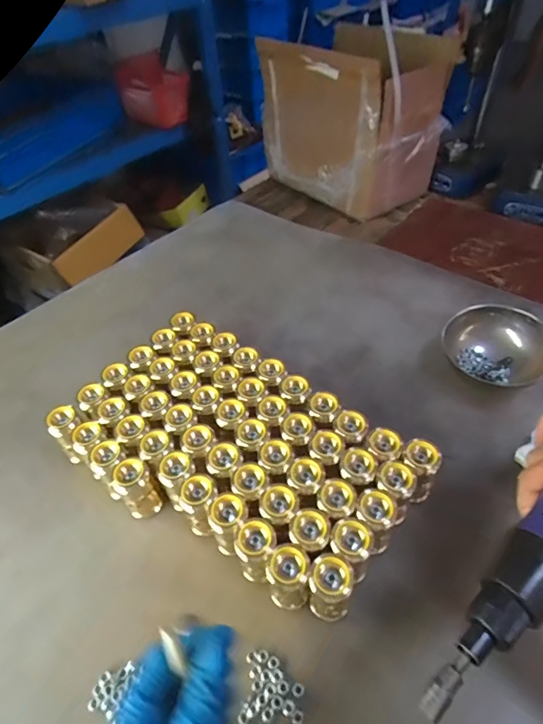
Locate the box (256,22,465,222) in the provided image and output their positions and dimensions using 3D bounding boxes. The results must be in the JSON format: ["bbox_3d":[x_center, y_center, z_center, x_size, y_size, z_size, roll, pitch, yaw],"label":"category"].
[{"bbox_3d":[0.146,-0.454,0.792,0.195,0.221,0.299,-35,55,-26],"label":"box"}]

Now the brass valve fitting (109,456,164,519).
[{"bbox_3d":[-0.124,0.119,0.398,0.034,0.064,0.028,-31,54,-23],"label":"brass valve fitting"}]

